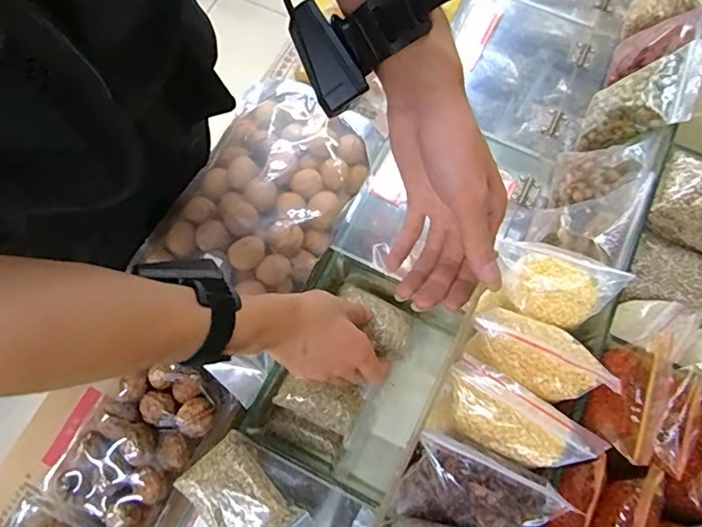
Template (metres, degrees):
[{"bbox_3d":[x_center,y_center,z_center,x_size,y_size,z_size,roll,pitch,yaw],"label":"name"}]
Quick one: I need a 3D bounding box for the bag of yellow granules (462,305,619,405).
[{"bbox_3d":[0.147,0.069,0.394,0.107,0.027,0.055,29,74,10],"label":"bag of yellow granules"}]

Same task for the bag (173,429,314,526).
[{"bbox_3d":[-0.096,0.212,0.446,0.072,0.034,0.106,-42,76,-13],"label":"bag"}]

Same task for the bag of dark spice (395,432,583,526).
[{"bbox_3d":[0.096,0.172,0.382,0.106,0.067,0.060,16,72,6],"label":"bag of dark spice"}]

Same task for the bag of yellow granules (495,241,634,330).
[{"bbox_3d":[0.173,0.019,0.438,0.094,0.032,0.061,17,100,13],"label":"bag of yellow granules"}]

